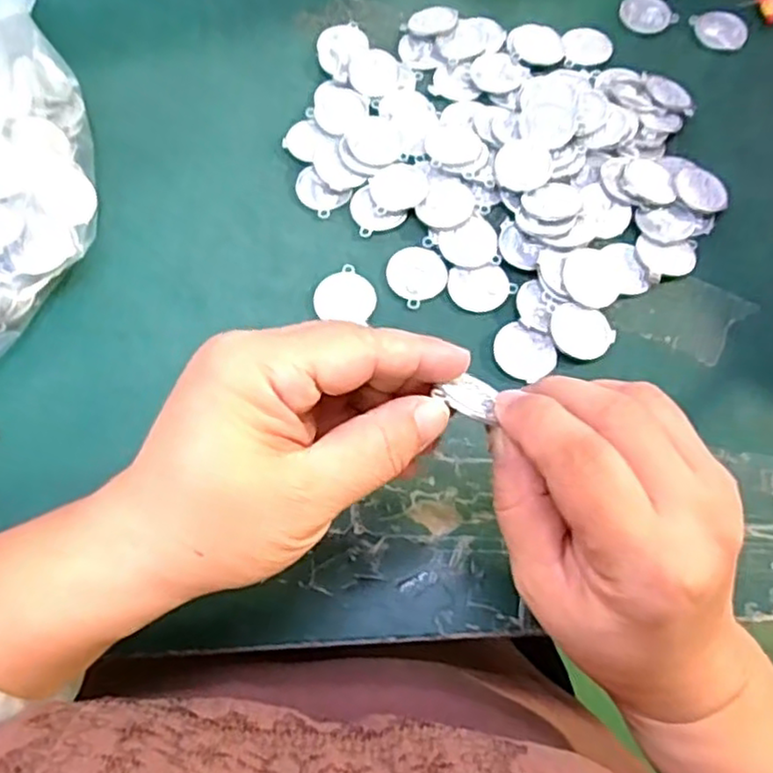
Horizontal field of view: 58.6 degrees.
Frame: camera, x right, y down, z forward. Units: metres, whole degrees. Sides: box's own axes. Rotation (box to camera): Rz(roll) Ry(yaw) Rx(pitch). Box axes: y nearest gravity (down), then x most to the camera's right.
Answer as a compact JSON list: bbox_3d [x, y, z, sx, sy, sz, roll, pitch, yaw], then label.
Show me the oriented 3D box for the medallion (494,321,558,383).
[{"bbox_3d":[0.065,-0.016,0.324,0.029,0.004,0.026,24,70,9],"label":"medallion"}]

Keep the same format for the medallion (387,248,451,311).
[{"bbox_3d":[0.015,-0.057,0.341,0.028,0.004,0.031,-34,72,-13],"label":"medallion"}]

